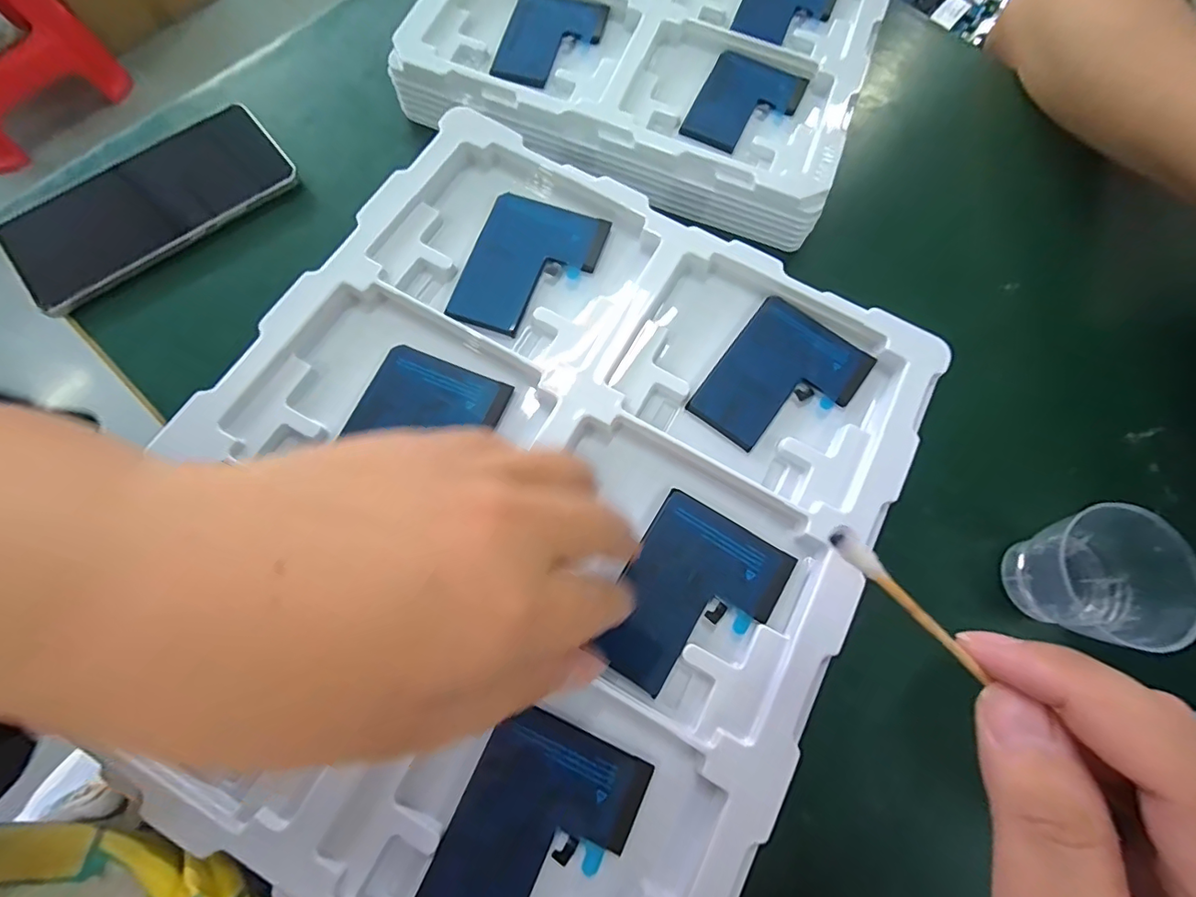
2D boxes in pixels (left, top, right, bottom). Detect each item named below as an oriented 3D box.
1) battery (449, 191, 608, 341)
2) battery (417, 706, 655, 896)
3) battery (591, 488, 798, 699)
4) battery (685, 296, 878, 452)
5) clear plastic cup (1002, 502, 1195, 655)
[{"bbox_3d":[-0.033,-0.090,0.255,0.058,0.008,0.075,19,74,3],"label":"battery"},{"bbox_3d":[-0.023,0.139,0.181,0.058,0.005,0.077,25,74,5],"label":"battery"},{"bbox_3d":[0.039,0.062,0.209,0.058,0.005,0.075,31,75,6],"label":"battery"},{"bbox_3d":[0.087,-0.032,0.242,0.059,0.004,0.078,37,76,8],"label":"battery"},{"bbox_3d":[0.255,0.062,0.258,0.066,0.050,0.057,-32,78,-11],"label":"clear plastic cup"}]

